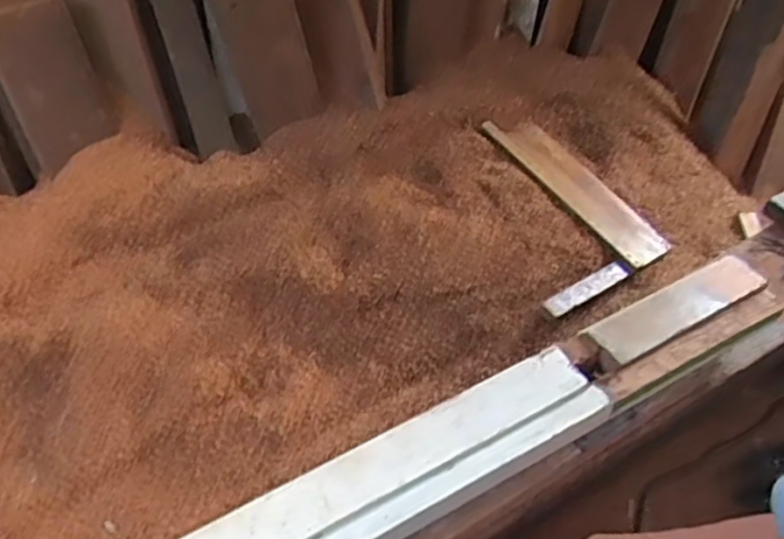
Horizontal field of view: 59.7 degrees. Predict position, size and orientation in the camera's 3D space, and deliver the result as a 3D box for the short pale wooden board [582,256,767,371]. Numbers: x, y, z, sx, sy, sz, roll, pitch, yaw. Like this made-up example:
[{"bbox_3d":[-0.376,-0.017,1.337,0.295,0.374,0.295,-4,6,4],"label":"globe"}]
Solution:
[{"bbox_3d":[0.422,0.049,1.001,0.314,0.019,0.077,-26,55,-16],"label":"short pale wooden board"}]

